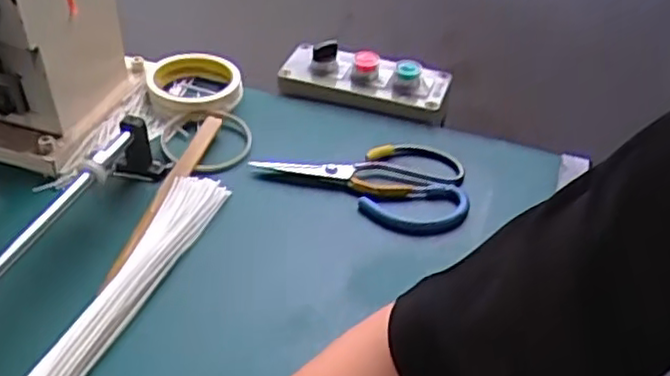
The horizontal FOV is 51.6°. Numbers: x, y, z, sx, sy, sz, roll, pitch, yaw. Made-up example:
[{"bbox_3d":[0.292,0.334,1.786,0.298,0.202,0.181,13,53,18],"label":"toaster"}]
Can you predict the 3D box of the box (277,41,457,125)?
[{"bbox_3d":[0.033,-0.119,0.743,0.176,0.053,0.072,12,42,12],"label":"box"}]

